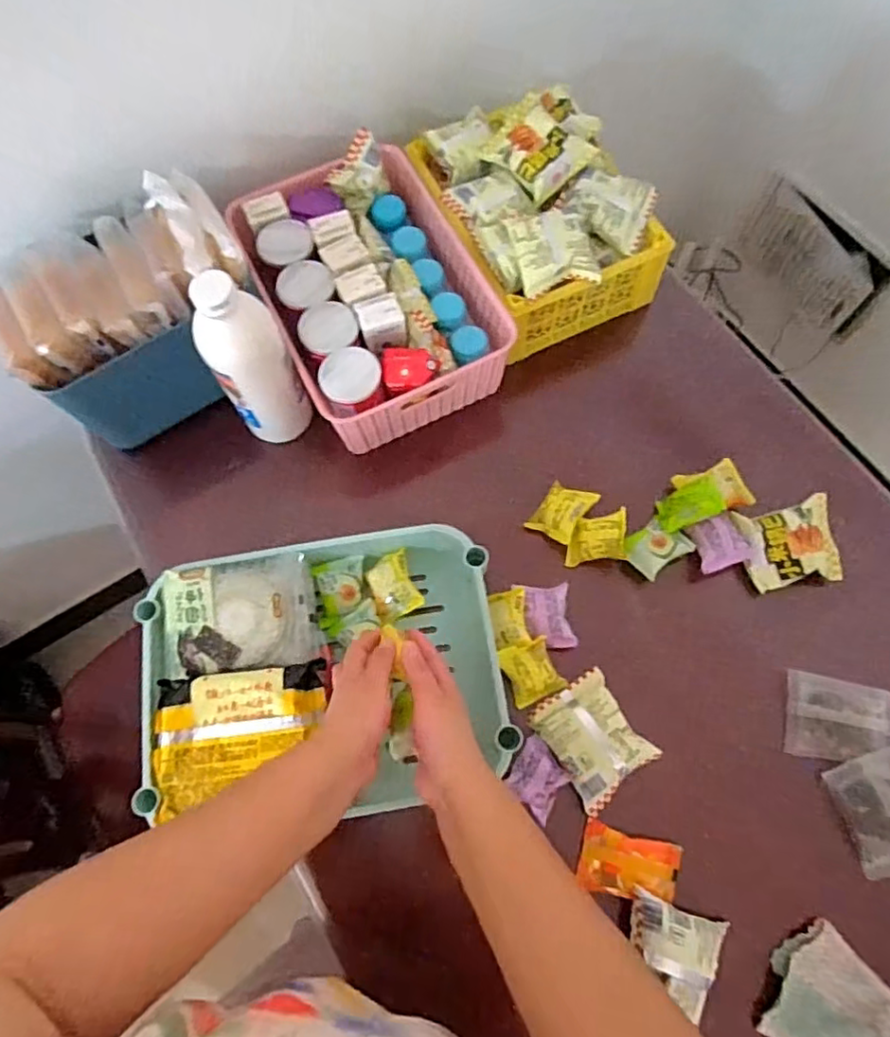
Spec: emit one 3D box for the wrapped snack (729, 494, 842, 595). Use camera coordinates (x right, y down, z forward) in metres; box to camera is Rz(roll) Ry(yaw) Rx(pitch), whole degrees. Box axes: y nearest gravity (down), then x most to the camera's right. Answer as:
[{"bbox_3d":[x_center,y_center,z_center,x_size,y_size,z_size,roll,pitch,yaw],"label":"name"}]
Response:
[{"bbox_3d":[0.373,0.027,0.673,0.092,0.026,0.085,-11,72,-4],"label":"wrapped snack"}]

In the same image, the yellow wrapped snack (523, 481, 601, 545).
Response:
[{"bbox_3d":[0.134,-0.009,0.709,0.050,0.019,0.071,33,75,10],"label":"yellow wrapped snack"}]

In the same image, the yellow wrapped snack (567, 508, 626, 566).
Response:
[{"bbox_3d":[0.166,0.021,0.691,0.070,0.015,0.053,-10,74,22],"label":"yellow wrapped snack"}]

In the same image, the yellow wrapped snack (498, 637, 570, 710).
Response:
[{"bbox_3d":[0.091,0.159,0.653,0.055,0.024,0.066,-23,92,-12],"label":"yellow wrapped snack"}]

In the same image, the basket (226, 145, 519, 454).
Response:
[{"bbox_3d":[-0.090,-0.272,0.759,0.240,0.105,0.327,-26,74,-8],"label":"basket"}]

